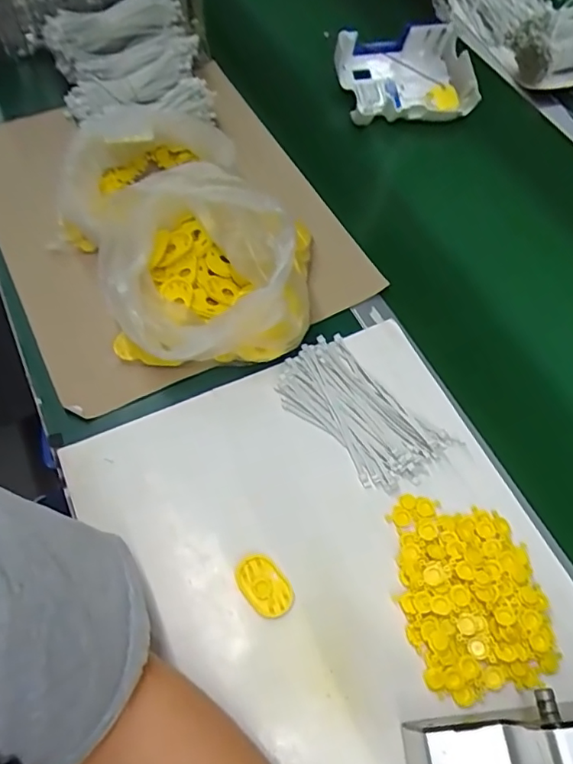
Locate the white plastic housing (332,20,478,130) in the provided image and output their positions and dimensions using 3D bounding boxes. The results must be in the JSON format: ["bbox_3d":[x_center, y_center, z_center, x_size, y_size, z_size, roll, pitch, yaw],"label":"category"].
[{"bbox_3d":[0.177,-0.477,0.849,0.195,0.082,0.180,-11,63,-11],"label":"white plastic housing"}]

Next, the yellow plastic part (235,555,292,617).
[{"bbox_3d":[-0.019,0.178,0.479,0.037,0.004,0.055,-36,70,-21],"label":"yellow plastic part"}]

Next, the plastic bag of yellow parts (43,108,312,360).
[{"bbox_3d":[-0.122,-0.193,0.612,0.240,0.143,0.383,-18,64,-14],"label":"plastic bag of yellow parts"}]

